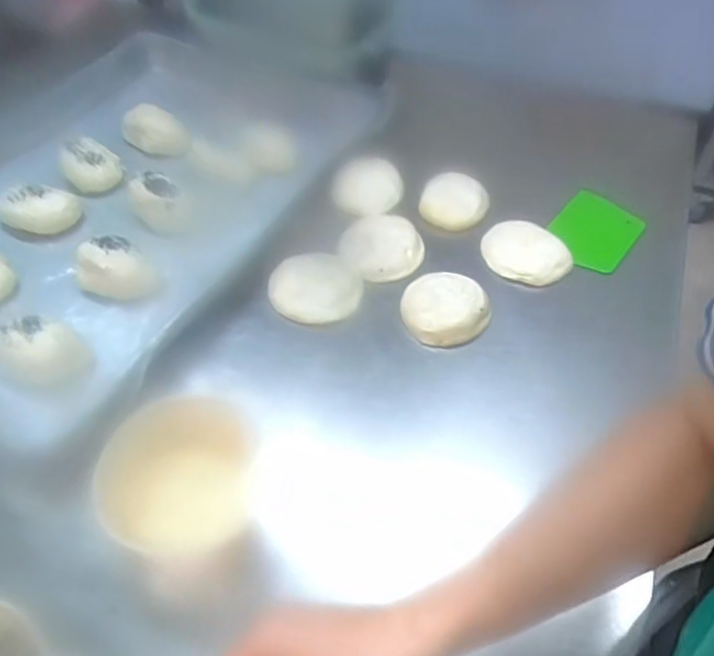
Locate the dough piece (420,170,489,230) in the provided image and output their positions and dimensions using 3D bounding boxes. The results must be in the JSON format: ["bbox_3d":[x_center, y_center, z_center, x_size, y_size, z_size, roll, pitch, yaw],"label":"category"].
[{"bbox_3d":[0.118,-0.154,0.782,0.078,0.026,0.076,0,50,-1],"label":"dough piece"}]

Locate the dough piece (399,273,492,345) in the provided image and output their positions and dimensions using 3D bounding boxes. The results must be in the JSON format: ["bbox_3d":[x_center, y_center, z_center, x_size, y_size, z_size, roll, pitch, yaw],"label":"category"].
[{"bbox_3d":[0.090,-0.019,0.664,0.086,0.023,0.083,0,50,-1],"label":"dough piece"}]

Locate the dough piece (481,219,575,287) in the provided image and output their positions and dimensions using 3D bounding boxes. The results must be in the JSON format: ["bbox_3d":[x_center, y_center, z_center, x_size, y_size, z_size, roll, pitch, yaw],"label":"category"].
[{"bbox_3d":[0.187,-0.083,0.714,0.096,0.026,0.069,13,51,10],"label":"dough piece"}]

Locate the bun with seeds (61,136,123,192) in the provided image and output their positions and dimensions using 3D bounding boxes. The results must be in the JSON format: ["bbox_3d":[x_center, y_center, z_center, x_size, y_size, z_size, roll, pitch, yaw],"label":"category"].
[{"bbox_3d":[-0.325,-0.197,0.794,0.065,0.052,0.061,-23,54,-19],"label":"bun with seeds"}]

